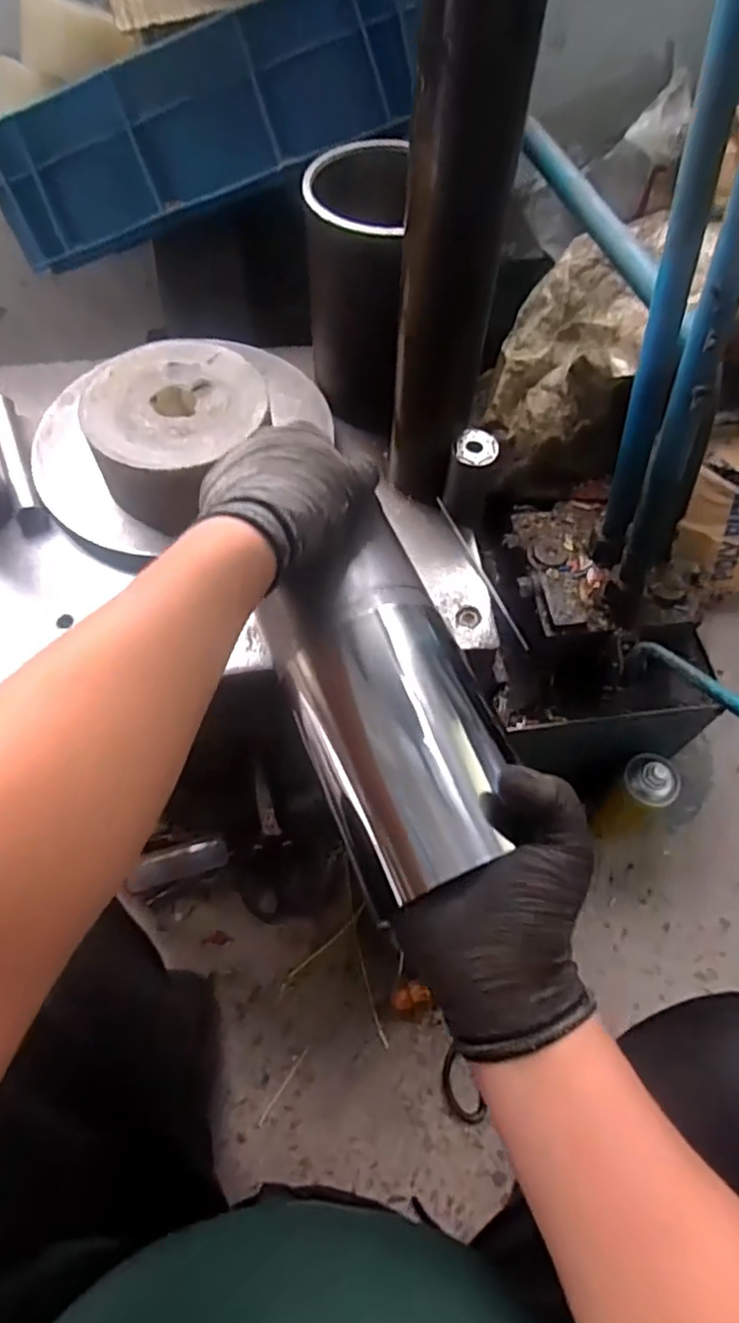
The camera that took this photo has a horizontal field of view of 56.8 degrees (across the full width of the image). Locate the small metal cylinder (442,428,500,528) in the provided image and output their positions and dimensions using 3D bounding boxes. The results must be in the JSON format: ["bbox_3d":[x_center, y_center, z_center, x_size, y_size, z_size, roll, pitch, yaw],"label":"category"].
[{"bbox_3d":[0.084,-0.153,0.576,0.036,0.073,0.038,11,61,5],"label":"small metal cylinder"}]

